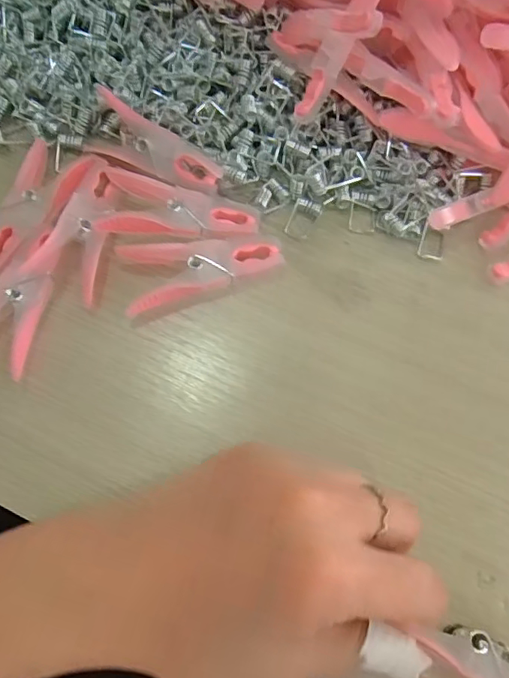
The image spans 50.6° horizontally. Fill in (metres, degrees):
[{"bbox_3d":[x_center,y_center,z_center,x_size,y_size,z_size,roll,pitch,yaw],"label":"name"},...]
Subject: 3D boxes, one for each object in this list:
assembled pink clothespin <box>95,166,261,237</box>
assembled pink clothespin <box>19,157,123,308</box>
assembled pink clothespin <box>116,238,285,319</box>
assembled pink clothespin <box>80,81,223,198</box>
[{"bbox_3d":[-0.037,-0.067,0.271,0.077,0.008,0.038,7,68,2],"label":"assembled pink clothespin"},{"bbox_3d":[-0.082,-0.056,0.267,0.034,0.010,0.072,19,69,7],"label":"assembled pink clothespin"},{"bbox_3d":[-0.025,-0.035,0.264,0.076,0.012,0.033,-14,69,-6],"label":"assembled pink clothespin"},{"bbox_3d":[-0.052,-0.100,0.278,0.078,0.013,0.025,28,70,10],"label":"assembled pink clothespin"}]

